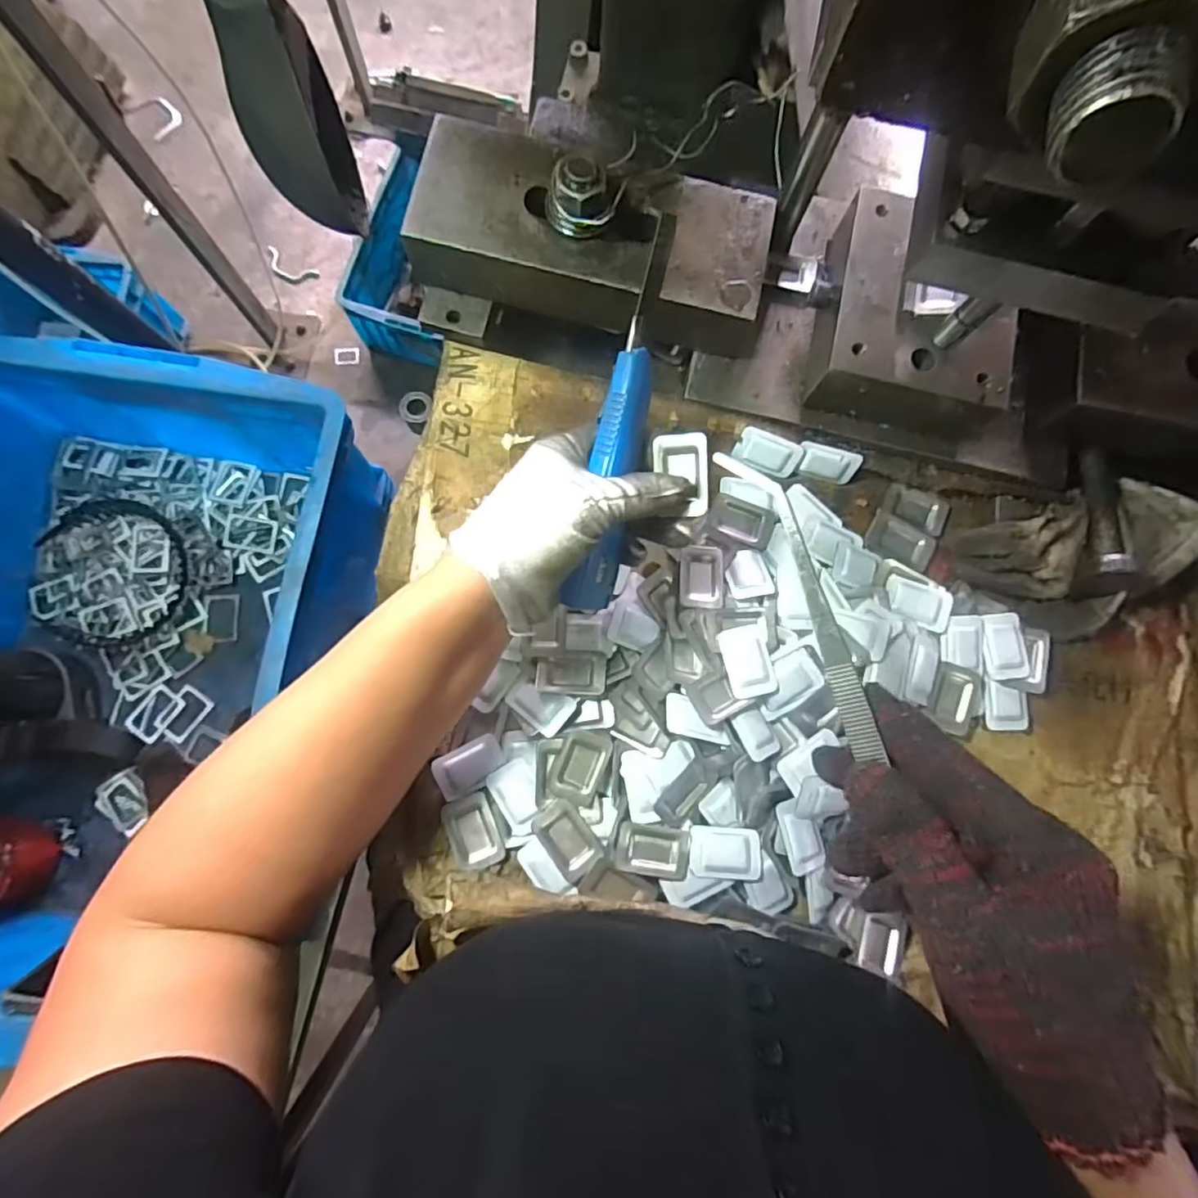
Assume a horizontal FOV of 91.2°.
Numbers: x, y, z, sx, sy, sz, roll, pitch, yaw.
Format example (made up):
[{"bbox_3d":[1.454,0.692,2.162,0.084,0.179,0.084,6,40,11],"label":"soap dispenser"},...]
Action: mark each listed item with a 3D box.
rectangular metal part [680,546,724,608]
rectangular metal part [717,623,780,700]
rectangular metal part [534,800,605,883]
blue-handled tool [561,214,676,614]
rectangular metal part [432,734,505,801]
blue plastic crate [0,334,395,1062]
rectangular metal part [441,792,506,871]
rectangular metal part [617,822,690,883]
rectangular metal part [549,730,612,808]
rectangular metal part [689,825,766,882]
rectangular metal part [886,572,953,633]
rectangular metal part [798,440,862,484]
[{"bbox_3d":[0.062,-0.013,0.354,0.026,0.007,0.038,4,81,-3],"label":"rectangular metal part"},{"bbox_3d":[0.087,0.037,0.341,0.027,0.009,0.041,-11,82,-5],"label":"rectangular metal part"},{"bbox_3d":[-0.018,0.135,0.329,0.026,0.006,0.041,-34,84,-8],"label":"rectangular metal part"},{"bbox_3d":[0.012,-0.087,0.288,0.023,0.030,0.189,10,96,-2],"label":"blue-handled tool"},{"bbox_3d":[-0.074,0.097,0.338,0.038,0.004,0.026,-28,84,-7],"label":"rectangular metal part"},{"bbox_3d":[-0.412,0.053,0.509,0.337,0.171,0.491,9,80,-2],"label":"blue plastic crate"},{"bbox_3d":[-0.071,0.132,0.332,0.025,0.009,0.039,-23,83,-7],"label":"rectangular metal part"},{"bbox_3d":[0.031,0.140,0.328,0.041,0.004,0.026,10,80,-2],"label":"rectangular metal part"},{"bbox_3d":[-0.010,0.096,0.335,0.028,0.006,0.040,17,80,-1],"label":"rectangular metal part"},{"bbox_3d":[0.071,0.143,0.328,0.041,0.004,0.027,5,80,-3],"label":"rectangular metal part"},{"bbox_3d":[0.196,0.001,0.361,0.039,0.007,0.027,24,80,0],"label":"rectangular metal part"},{"bbox_3d":[0.144,-0.085,0.371,0.037,0.024,0.007,13,41,0],"label":"rectangular metal part"}]

